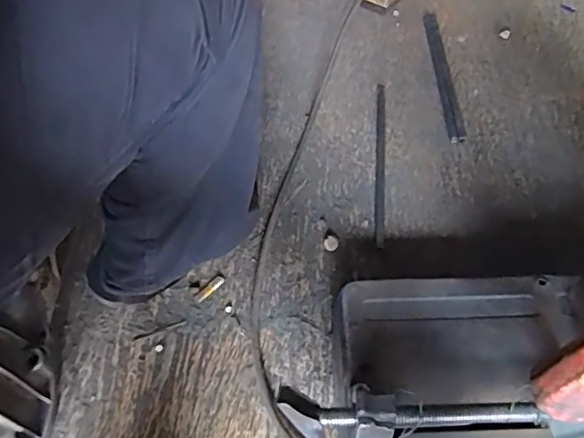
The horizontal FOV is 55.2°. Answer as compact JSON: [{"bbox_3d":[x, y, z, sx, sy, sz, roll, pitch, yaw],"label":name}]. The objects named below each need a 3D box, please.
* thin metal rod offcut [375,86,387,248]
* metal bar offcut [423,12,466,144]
[{"bbox_3d":[0.129,-0.086,0.807,0.014,0.008,0.295,3,54,5],"label":"thin metal rod offcut"},{"bbox_3d":[0.243,-0.238,0.902,0.028,0.007,0.305,0,54,2],"label":"metal bar offcut"}]

